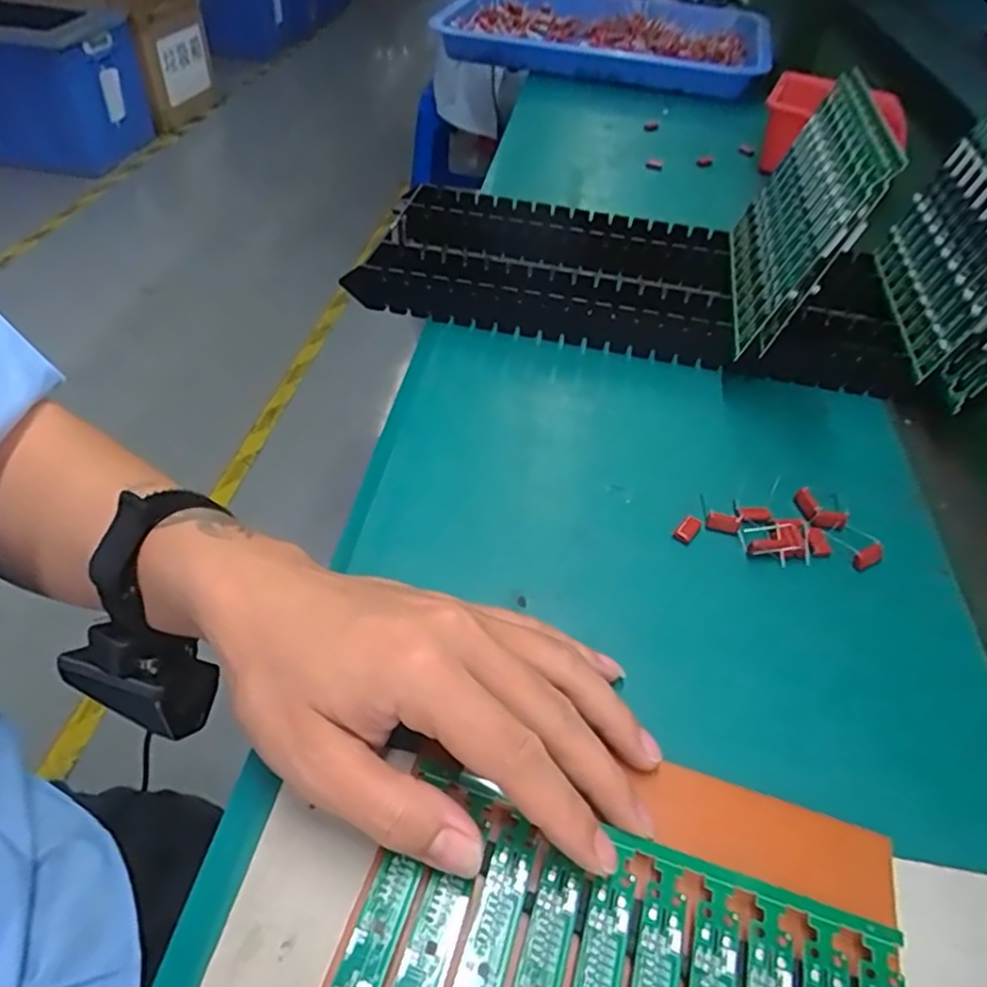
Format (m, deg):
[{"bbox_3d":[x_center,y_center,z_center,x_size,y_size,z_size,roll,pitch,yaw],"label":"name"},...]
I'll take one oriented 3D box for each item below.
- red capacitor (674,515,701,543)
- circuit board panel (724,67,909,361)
[{"bbox_3d":[0.099,0.018,0.342,0.009,0.004,0.015,33,52,24],"label":"red capacitor"},{"bbox_3d":[0.193,-0.176,0.420,0.018,0.124,0.166,24,48,-9],"label":"circuit board panel"}]

